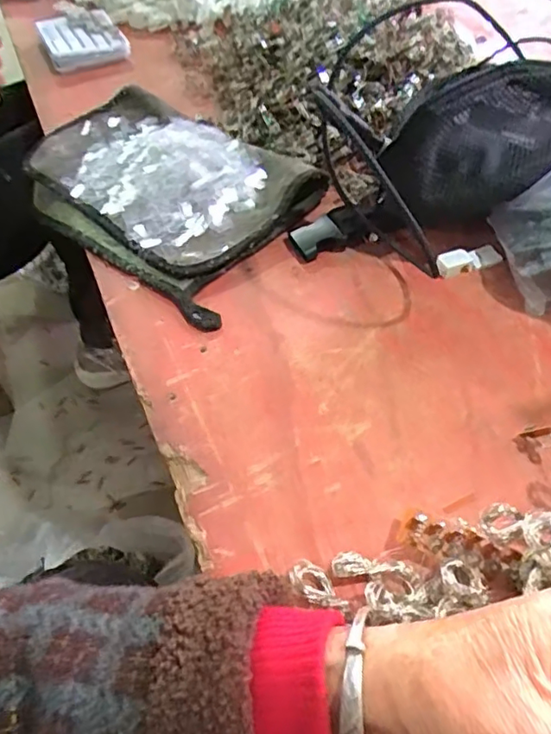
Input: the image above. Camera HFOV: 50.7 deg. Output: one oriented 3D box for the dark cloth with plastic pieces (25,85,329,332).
[{"bbox_3d":[-0.113,-0.178,0.557,0.195,0.033,0.344,-37,58,-24],"label":"dark cloth with plastic pieces"}]

